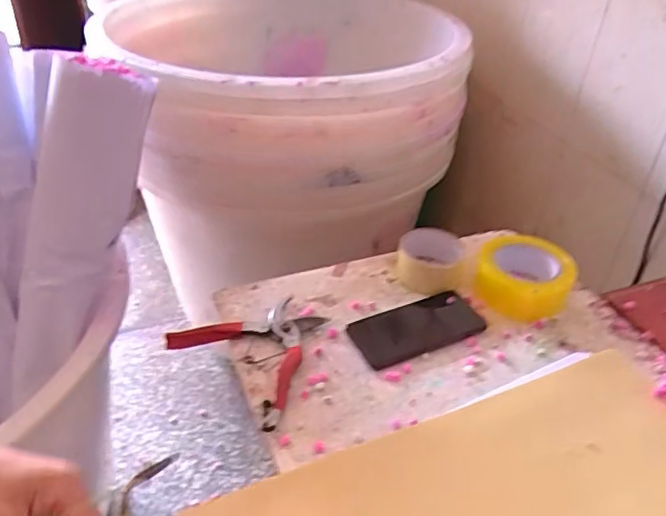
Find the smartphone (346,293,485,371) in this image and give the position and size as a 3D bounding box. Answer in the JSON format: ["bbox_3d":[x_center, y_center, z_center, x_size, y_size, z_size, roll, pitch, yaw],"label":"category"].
[{"bbox_3d":[0.100,0.084,0.695,0.152,0.010,0.080,-15,41,-23],"label":"smartphone"}]

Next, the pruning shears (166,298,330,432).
[{"bbox_3d":[-0.076,0.095,0.650,0.177,0.020,0.152,31,45,31],"label":"pruning shears"}]

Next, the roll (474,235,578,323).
[{"bbox_3d":[0.246,0.025,0.749,0.114,0.061,0.114,2,37,-2],"label":"roll"}]

